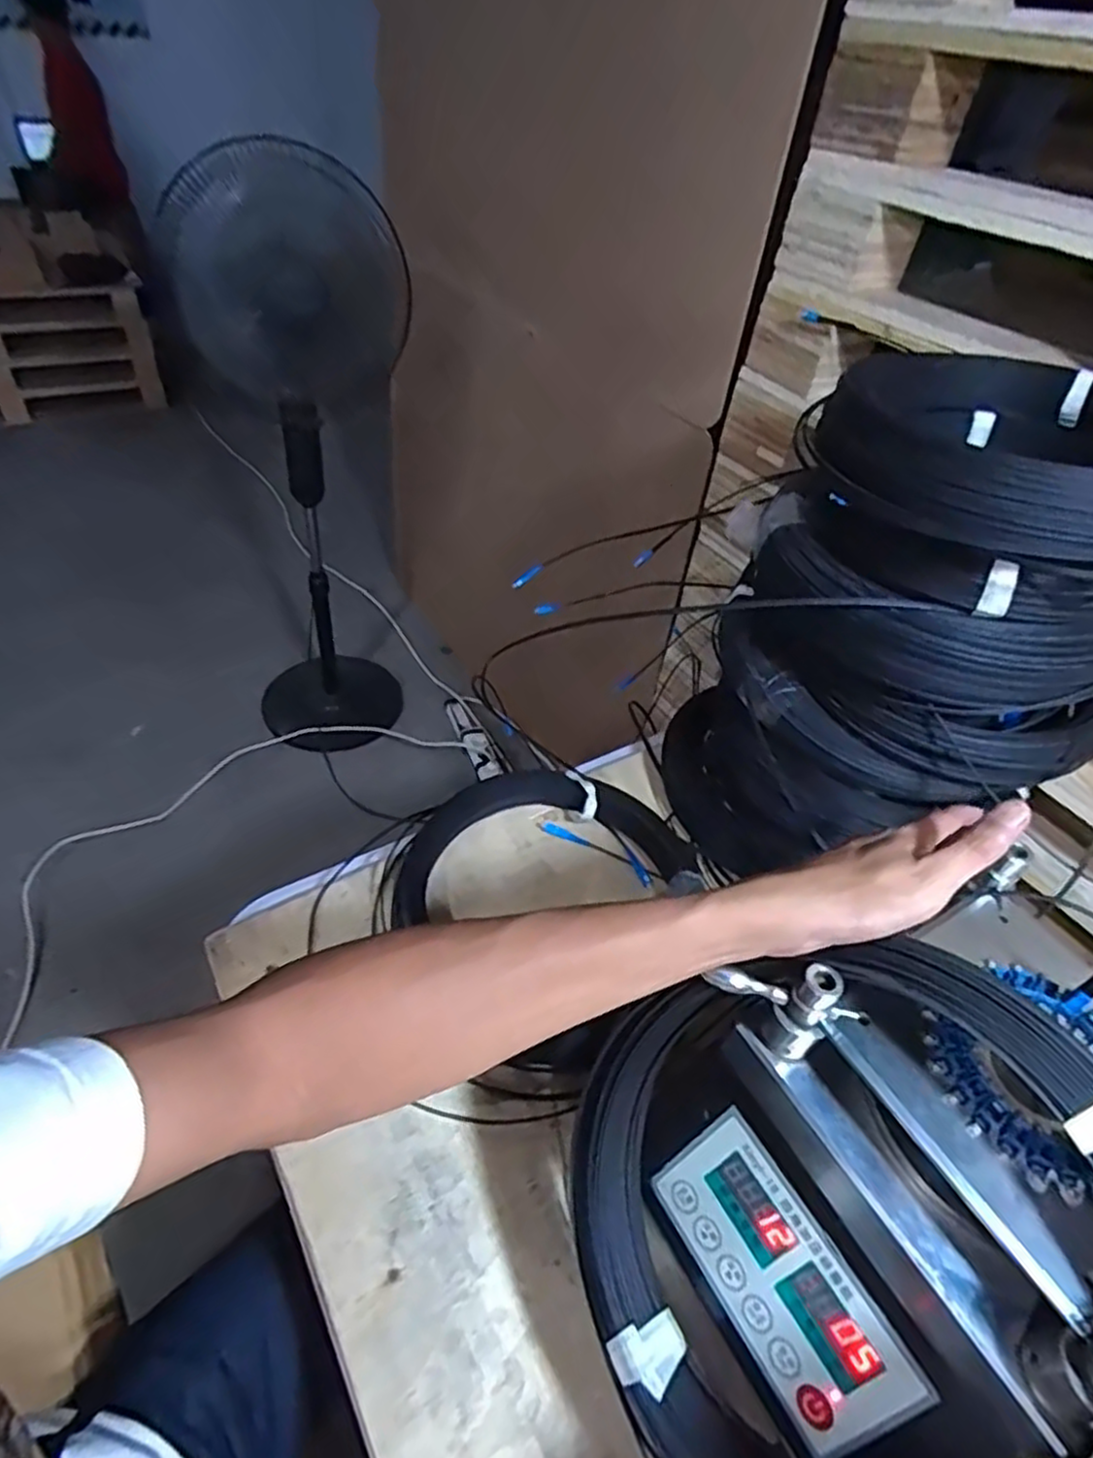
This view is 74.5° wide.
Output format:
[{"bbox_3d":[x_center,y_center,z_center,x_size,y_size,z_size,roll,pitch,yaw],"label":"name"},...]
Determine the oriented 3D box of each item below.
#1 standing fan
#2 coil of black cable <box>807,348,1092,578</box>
[{"bbox_3d":[-0.518,-0.509,1.577,0.426,1.231,0.485,-9,47,-14],"label":"standing fan"},{"bbox_3d":[0.375,-0.228,0.581,0.279,0.074,0.275,3,45,-3],"label":"coil of black cable"}]

